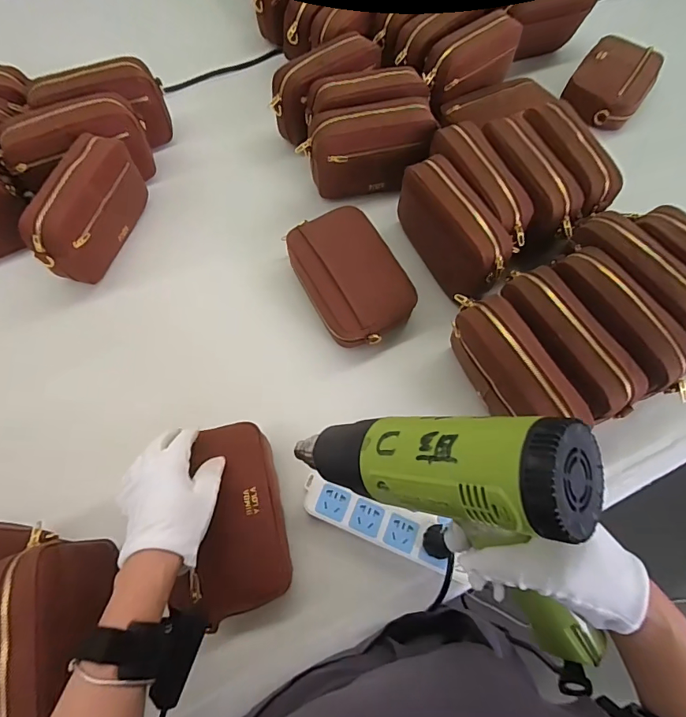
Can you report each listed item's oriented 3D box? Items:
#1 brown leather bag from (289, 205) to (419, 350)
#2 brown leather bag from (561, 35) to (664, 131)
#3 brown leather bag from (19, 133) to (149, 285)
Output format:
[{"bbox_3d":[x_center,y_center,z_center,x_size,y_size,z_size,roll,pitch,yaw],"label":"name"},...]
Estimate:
[{"bbox_3d":[0.008,-0.115,0.598,0.119,0.064,0.188,-28,69,-13],"label":"brown leather bag"},{"bbox_3d":[0.482,-0.496,0.789,0.126,0.058,0.179,33,69,14],"label":"brown leather bag"},{"bbox_3d":[-0.356,-0.210,0.617,0.056,0.127,0.193,14,66,6],"label":"brown leather bag"}]

